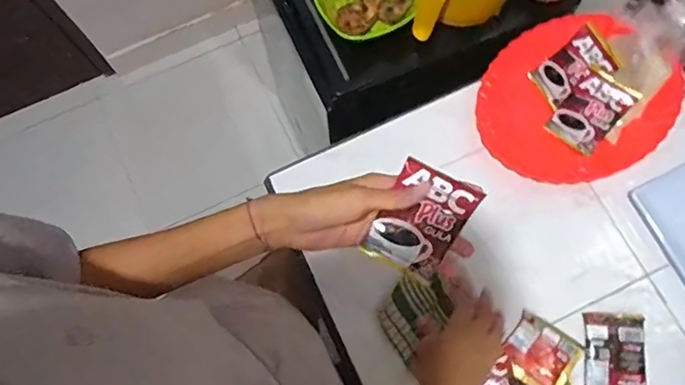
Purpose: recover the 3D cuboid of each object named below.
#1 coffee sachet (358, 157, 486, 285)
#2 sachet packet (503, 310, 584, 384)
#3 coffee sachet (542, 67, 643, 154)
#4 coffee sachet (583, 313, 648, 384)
[{"bbox_3d":[0.070,0.028,0.476,0.071,0.007,0.097,26,106,1],"label":"coffee sachet"},{"bbox_3d":[0.247,0.203,0.663,0.085,0.014,0.076,36,78,10],"label":"sachet packet"},{"bbox_3d":[0.333,-0.108,0.714,0.072,0.101,0.010,40,34,14],"label":"coffee sachet"},{"bbox_3d":[0.339,0.203,0.661,0.076,0.010,0.100,3,74,2],"label":"coffee sachet"}]

